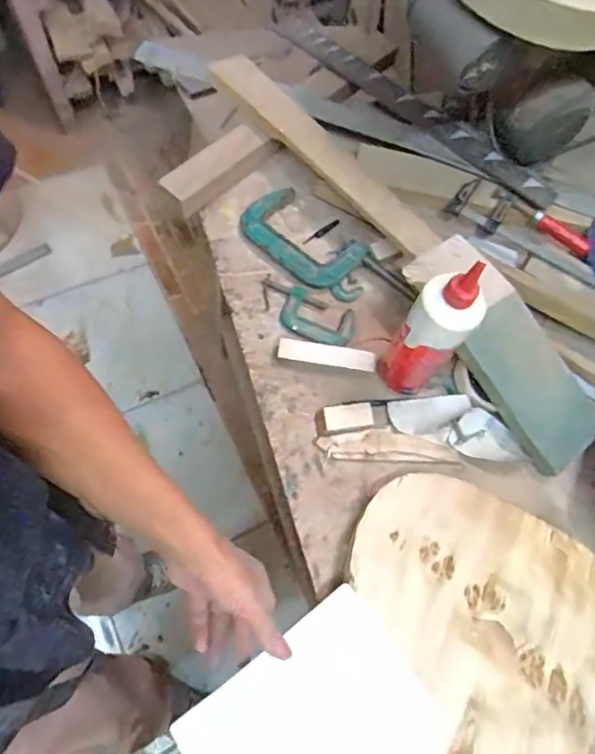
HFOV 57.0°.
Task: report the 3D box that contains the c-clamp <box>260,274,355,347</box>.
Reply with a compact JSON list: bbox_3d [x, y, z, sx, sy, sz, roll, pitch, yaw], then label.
[{"bbox_3d":[0.009,-0.082,0.717,0.134,0.015,0.062,26,68,6],"label":"c-clamp"}]

